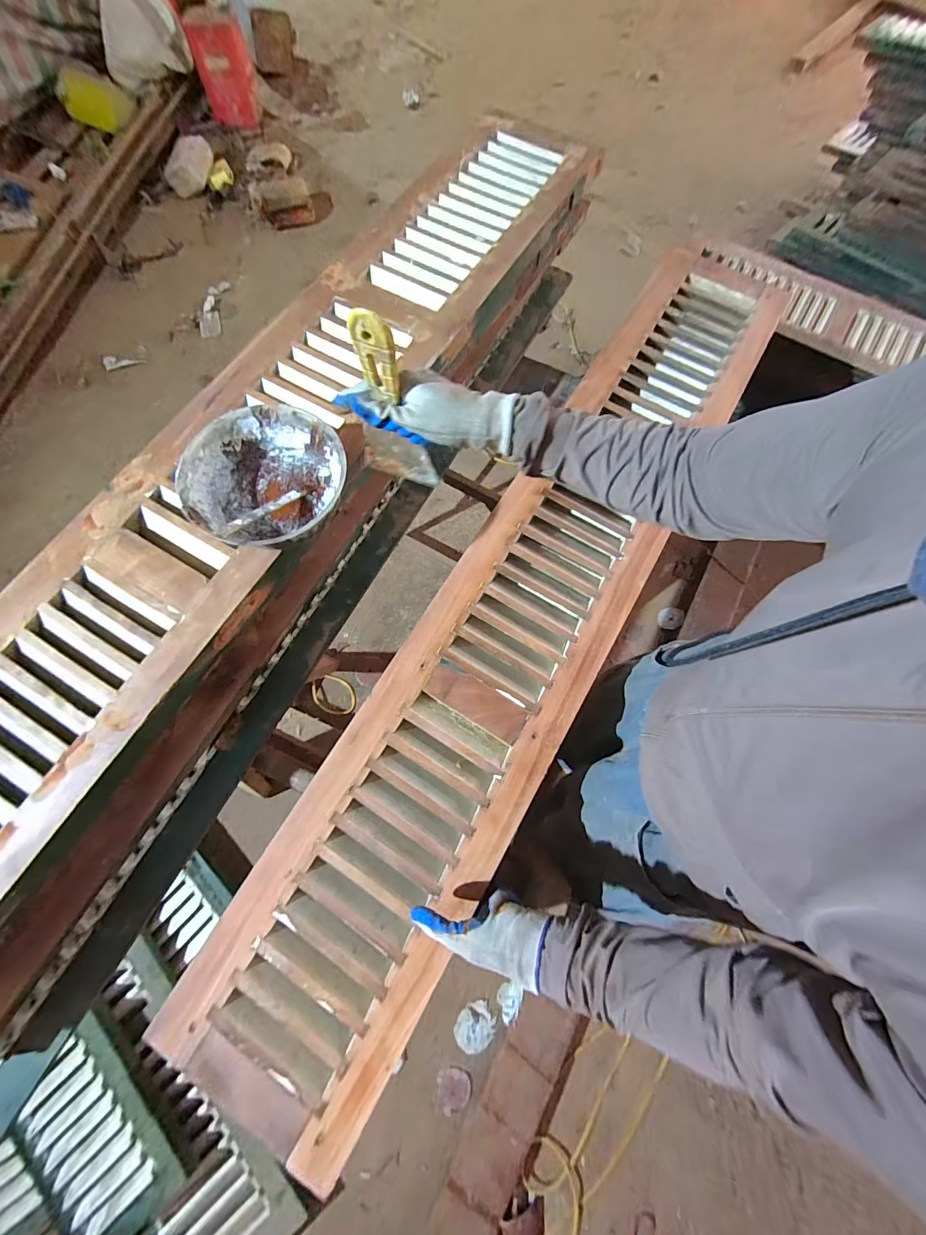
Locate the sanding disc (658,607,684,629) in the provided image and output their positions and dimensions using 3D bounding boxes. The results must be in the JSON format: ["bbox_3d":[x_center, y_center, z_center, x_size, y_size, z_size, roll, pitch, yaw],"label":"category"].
[{"bbox_3d":[0.743,0.003,1.440,0.085,0.005,0.079,-4,76,18],"label":"sanding disc"}]

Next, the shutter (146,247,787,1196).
[{"bbox_3d":[0.181,-0.130,0.701,0.275,0.060,1.467,30,74,8],"label":"shutter"}]

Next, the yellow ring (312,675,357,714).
[{"bbox_3d":[-0.432,0.258,1.349,0.161,0.017,0.112,29,74,7],"label":"yellow ring"}]

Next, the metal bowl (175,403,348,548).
[{"bbox_3d":[-0.261,-0.184,0.555,0.206,0.069,0.194,-19,74,-7],"label":"metal bowl"}]

